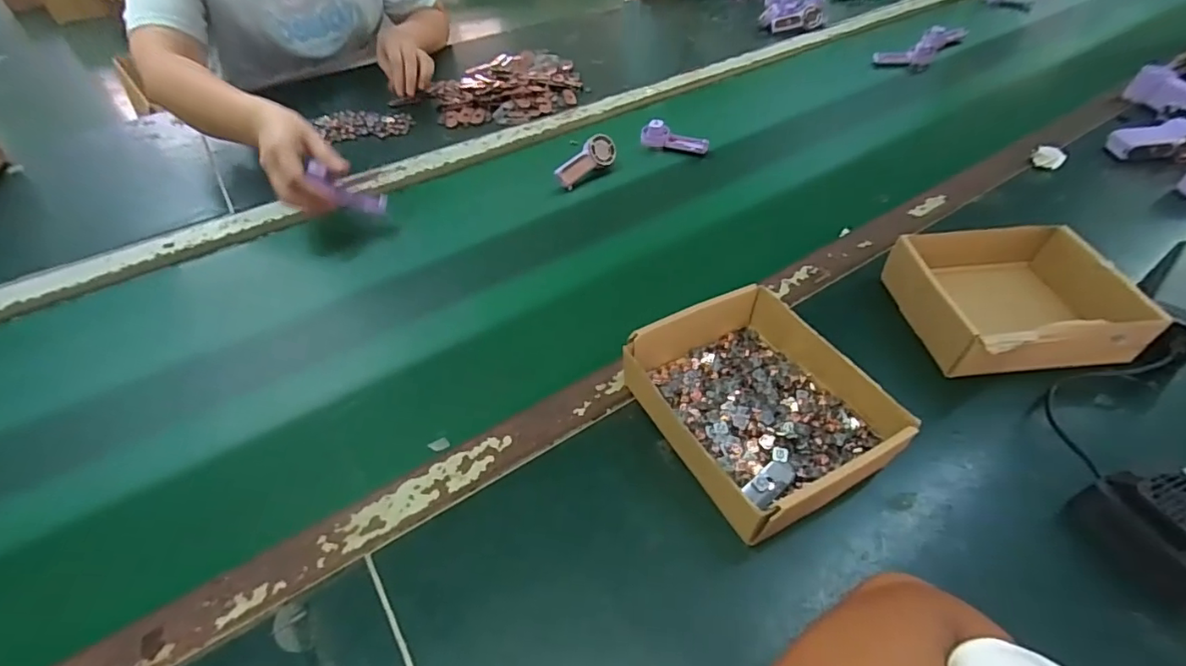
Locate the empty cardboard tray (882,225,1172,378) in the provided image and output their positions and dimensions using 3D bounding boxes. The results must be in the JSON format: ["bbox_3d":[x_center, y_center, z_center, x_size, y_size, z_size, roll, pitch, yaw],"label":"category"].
[{"bbox_3d":[0.372,-0.028,0.474,0.166,0.055,0.140,-8,47,-6],"label":"empty cardboard tray"}]

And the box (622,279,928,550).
[{"bbox_3d":[0.131,0.049,0.404,0.154,0.054,0.167,-22,50,-18],"label":"box"}]

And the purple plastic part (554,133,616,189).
[{"bbox_3d":[-0.011,-0.220,0.691,0.095,0.019,0.040,-40,100,-23],"label":"purple plastic part"}]

